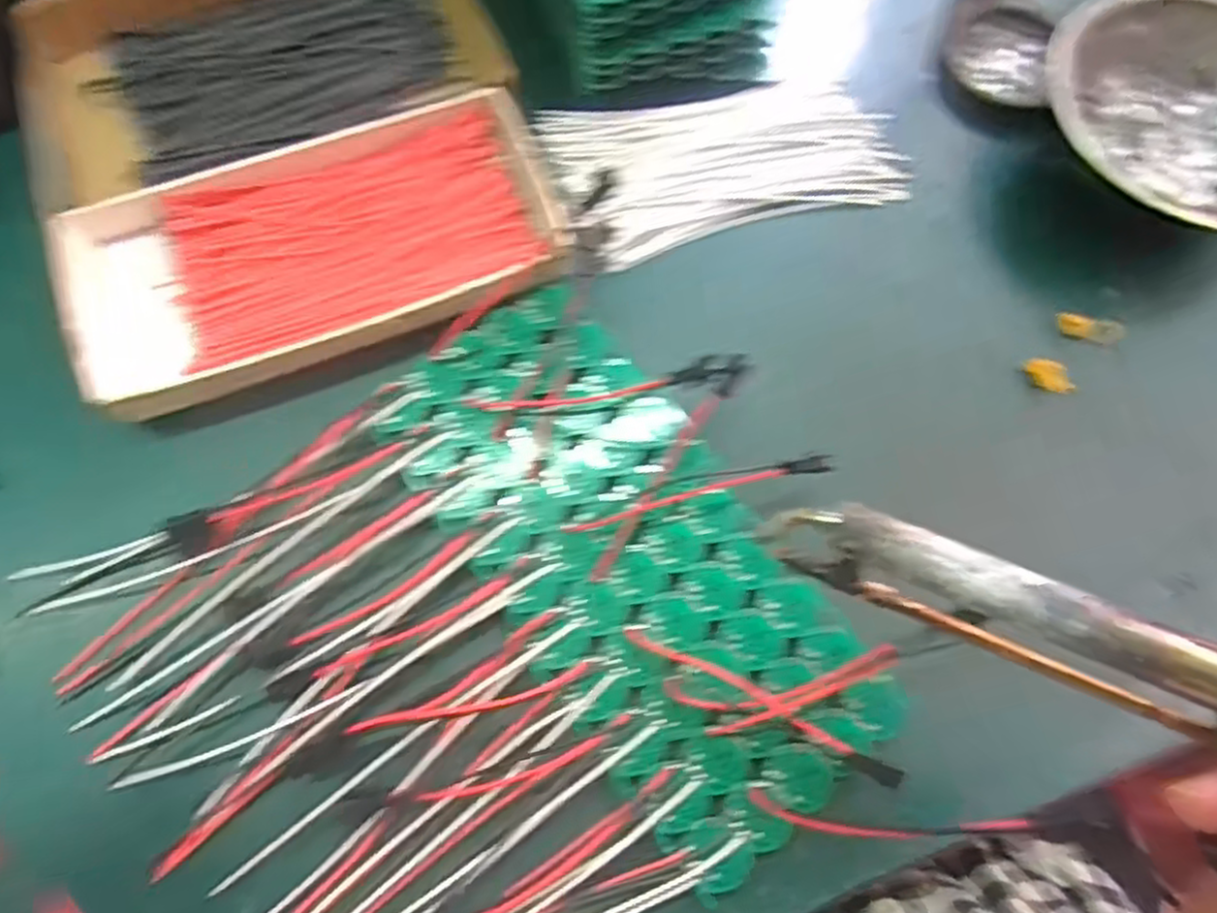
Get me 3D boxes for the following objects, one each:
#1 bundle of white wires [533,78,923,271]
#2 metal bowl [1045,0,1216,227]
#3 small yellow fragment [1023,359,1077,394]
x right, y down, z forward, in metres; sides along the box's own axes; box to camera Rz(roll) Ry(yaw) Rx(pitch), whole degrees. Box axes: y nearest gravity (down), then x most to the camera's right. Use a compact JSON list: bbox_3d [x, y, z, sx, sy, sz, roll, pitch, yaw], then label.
[{"bbox_3d":[0.054,-0.133,0.341,0.156,0.021,0.072,-14,72,-7],"label":"bundle of white wires"},{"bbox_3d":[0.251,-0.143,0.325,0.118,0.044,0.123,1,71,-2],"label":"metal bowl"},{"bbox_3d":[0.184,-0.034,0.309,0.010,0.006,0.020,-35,76,-13],"label":"small yellow fragment"}]

